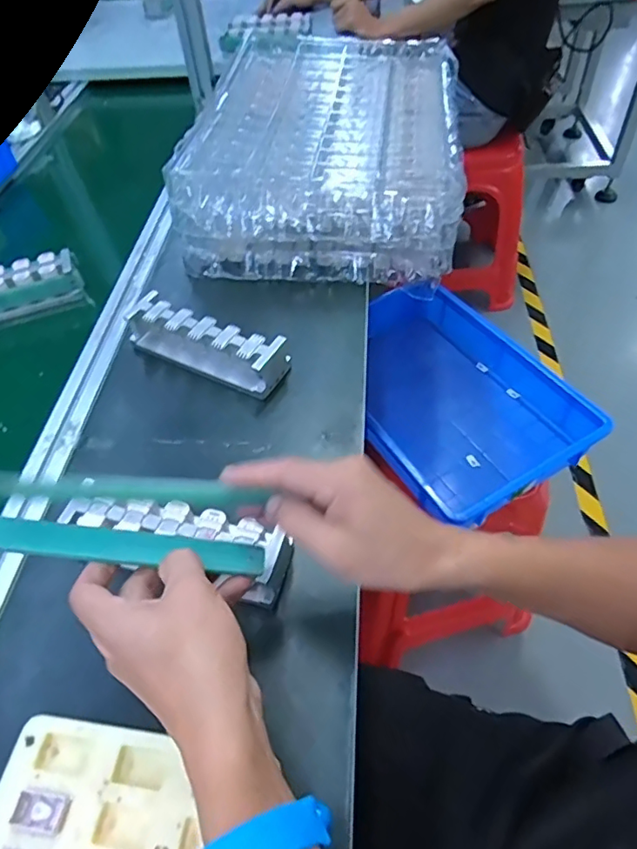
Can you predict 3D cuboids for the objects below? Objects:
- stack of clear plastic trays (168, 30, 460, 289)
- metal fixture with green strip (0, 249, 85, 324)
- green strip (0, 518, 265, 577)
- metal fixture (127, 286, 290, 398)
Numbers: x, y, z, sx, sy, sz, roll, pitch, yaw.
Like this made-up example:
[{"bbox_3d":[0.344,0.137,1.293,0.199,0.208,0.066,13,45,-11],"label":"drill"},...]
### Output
[{"bbox_3d":[0.019,-0.426,0.820,0.362,0.116,0.522,3,52,8],"label":"stack of clear plastic trays"},{"bbox_3d":[-0.415,-0.174,0.719,0.196,0.053,0.058,-19,52,-10],"label":"metal fixture with green strip"},{"bbox_3d":[-0.134,0.080,0.357,0.194,0.010,0.026,8,51,-8],"label":"green strip"},{"bbox_3d":[-0.130,-0.092,0.612,0.190,0.047,0.059,21,56,20],"label":"metal fixture"}]

